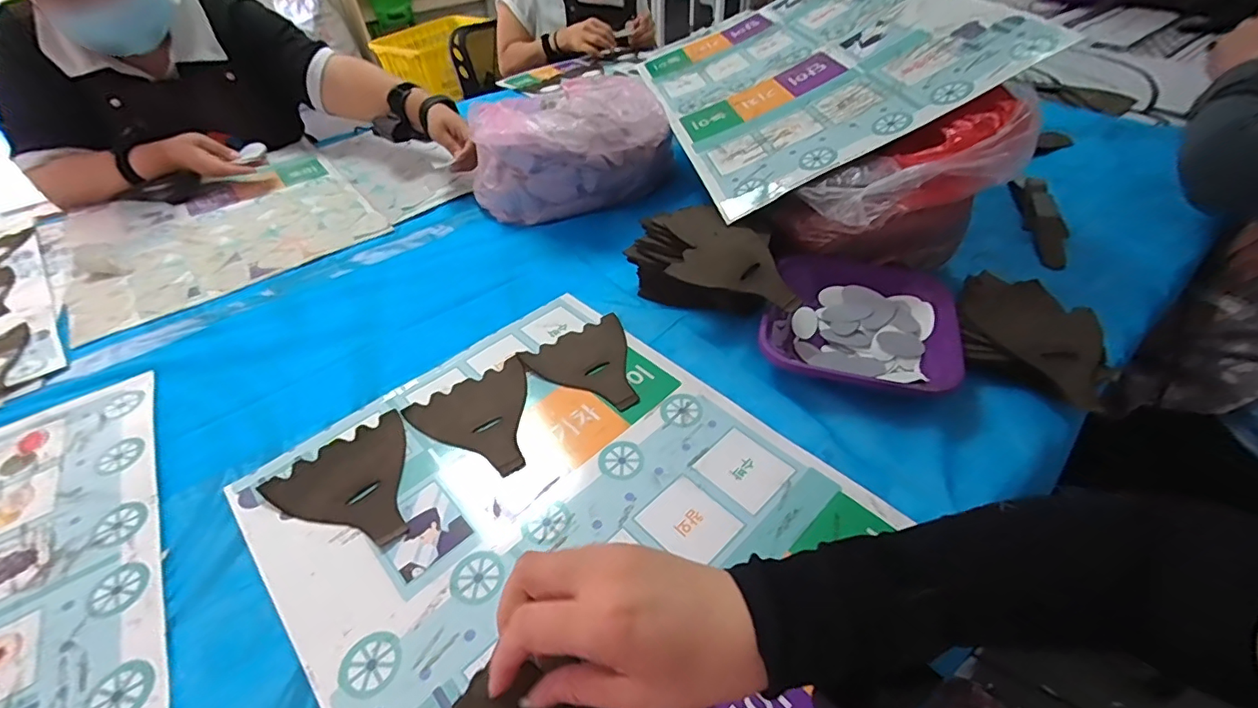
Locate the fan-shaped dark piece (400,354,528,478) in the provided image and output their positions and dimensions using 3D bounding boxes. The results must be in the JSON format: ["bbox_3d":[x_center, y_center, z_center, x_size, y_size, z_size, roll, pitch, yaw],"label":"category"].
[{"bbox_3d":[-0.135,0.064,0.506,0.116,0.005,0.125,-29,51,-23],"label":"fan-shaped dark piece"}]

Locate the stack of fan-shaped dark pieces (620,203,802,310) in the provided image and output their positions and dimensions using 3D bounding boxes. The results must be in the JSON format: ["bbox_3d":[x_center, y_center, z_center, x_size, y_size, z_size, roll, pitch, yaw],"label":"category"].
[{"bbox_3d":[0.090,-0.086,0.597,0.110,0.082,0.193,-29,50,-25],"label":"stack of fan-shaped dark pieces"}]

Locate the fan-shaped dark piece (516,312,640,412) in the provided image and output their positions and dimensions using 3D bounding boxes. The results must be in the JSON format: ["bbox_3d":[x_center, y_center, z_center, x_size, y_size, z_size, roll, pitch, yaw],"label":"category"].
[{"bbox_3d":[-0.035,0.013,0.551,0.115,0.004,0.122,-26,48,-23],"label":"fan-shaped dark piece"}]

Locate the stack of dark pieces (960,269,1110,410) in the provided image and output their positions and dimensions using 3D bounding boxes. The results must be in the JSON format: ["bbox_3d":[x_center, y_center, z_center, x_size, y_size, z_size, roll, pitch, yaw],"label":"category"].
[{"bbox_3d":[0.408,-0.018,0.539,0.140,0.038,0.150,26,50,26],"label":"stack of dark pieces"}]

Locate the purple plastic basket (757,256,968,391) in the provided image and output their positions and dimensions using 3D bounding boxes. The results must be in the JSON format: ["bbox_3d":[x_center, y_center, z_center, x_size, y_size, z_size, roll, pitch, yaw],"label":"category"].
[{"bbox_3d":[0.239,-0.030,0.554,0.187,0.044,0.184,11,45,13],"label":"purple plastic basket"}]

